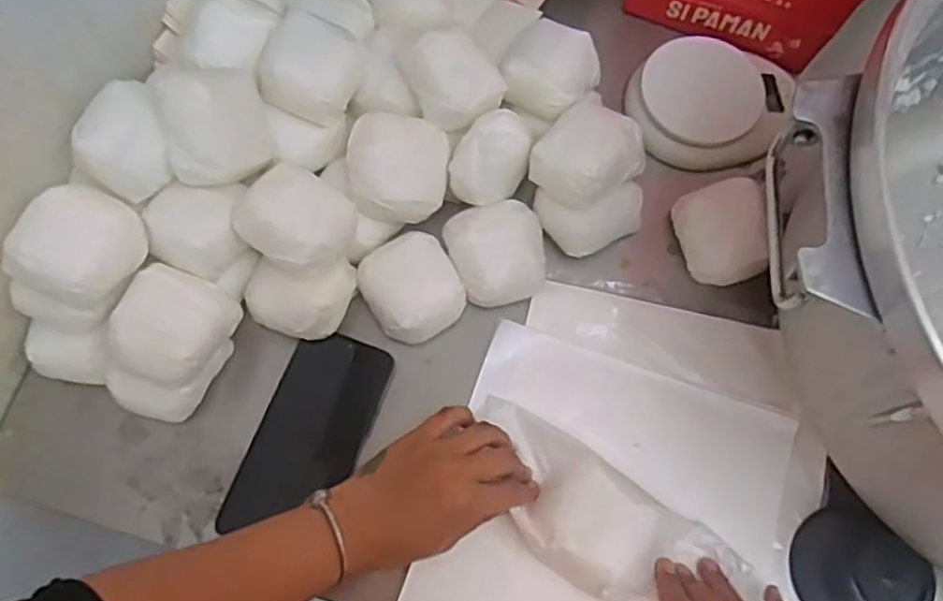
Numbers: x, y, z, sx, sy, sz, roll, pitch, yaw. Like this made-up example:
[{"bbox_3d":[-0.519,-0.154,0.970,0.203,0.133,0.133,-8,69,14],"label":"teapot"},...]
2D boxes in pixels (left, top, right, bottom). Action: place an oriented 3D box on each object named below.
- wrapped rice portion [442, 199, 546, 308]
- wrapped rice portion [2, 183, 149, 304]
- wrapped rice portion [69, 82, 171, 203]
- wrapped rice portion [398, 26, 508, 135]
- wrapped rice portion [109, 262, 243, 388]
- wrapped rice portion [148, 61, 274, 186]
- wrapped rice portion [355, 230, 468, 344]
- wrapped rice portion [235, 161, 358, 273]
[{"bbox_3d":[0.022,-0.040,0.580,0.077,0.056,0.081,-13,73,-6],"label":"wrapped rice portion"},{"bbox_3d":[-0.281,-0.043,0.496,0.067,0.043,0.082,25,73,6],"label":"wrapped rice portion"},{"bbox_3d":[-0.255,-0.114,0.513,0.062,0.046,0.066,1,72,-2],"label":"wrapped rice portion"},{"bbox_3d":[-0.010,-0.180,0.570,0.074,0.044,0.069,-26,75,-10],"label":"wrapped rice portion"},{"bbox_3d":[-0.221,0.018,0.519,0.073,0.042,0.081,19,72,4],"label":"wrapped rice portion"},{"bbox_3d":[-0.190,-0.133,0.516,0.069,0.047,0.084,-10,72,-6],"label":"wrapped rice portion"},{"bbox_3d":[-0.046,-0.009,0.572,0.078,0.038,0.081,-33,76,-12],"label":"wrapped rice portion"},{"bbox_3d":[-0.130,-0.064,0.534,0.077,0.050,0.077,1,72,-2],"label":"wrapped rice portion"}]

